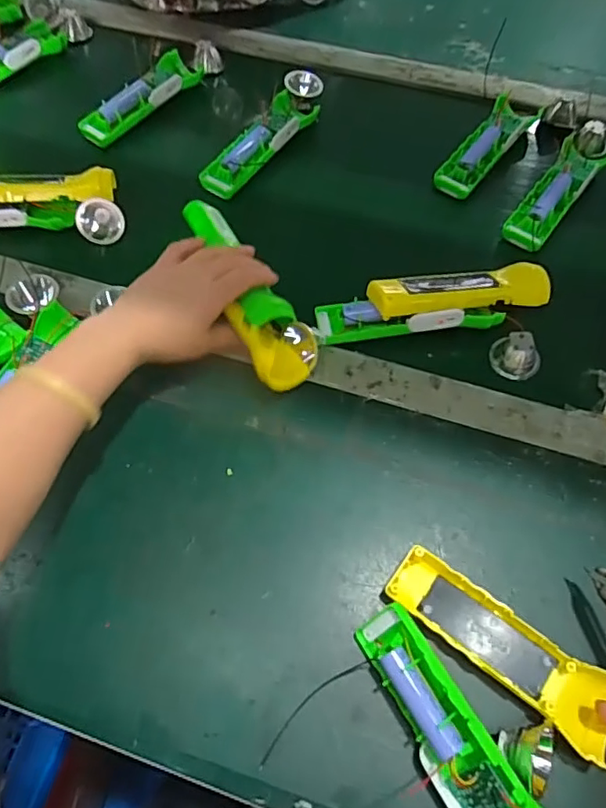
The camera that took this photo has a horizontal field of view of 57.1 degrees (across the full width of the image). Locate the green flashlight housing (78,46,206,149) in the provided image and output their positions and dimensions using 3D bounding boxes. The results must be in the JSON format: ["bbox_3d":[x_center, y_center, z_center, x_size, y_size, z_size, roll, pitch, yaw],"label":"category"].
[{"bbox_3d":[-0.184,-0.360,0.653,0.050,0.032,0.176,29,67,15],"label":"green flashlight housing"}]

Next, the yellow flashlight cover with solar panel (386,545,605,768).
[{"bbox_3d":[0.134,0.160,0.376,0.160,0.022,0.047,35,68,20],"label":"yellow flashlight cover with solar panel"}]

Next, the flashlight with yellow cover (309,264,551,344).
[{"bbox_3d":[0.118,-0.091,0.496,0.208,0.046,0.056,-9,63,-4],"label":"flashlight with yellow cover"}]

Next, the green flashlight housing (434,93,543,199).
[{"bbox_3d":[0.206,-0.288,0.611,0.050,0.022,0.157,32,68,16],"label":"green flashlight housing"}]

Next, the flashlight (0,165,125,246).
[{"bbox_3d":[-0.284,-0.209,0.561,0.211,0.039,0.080,7,63,4],"label":"flashlight"}]

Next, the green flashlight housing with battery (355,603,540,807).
[{"bbox_3d":[0.090,0.208,0.344,0.042,0.041,0.162,-31,66,-14],"label":"green flashlight housing with battery"}]

